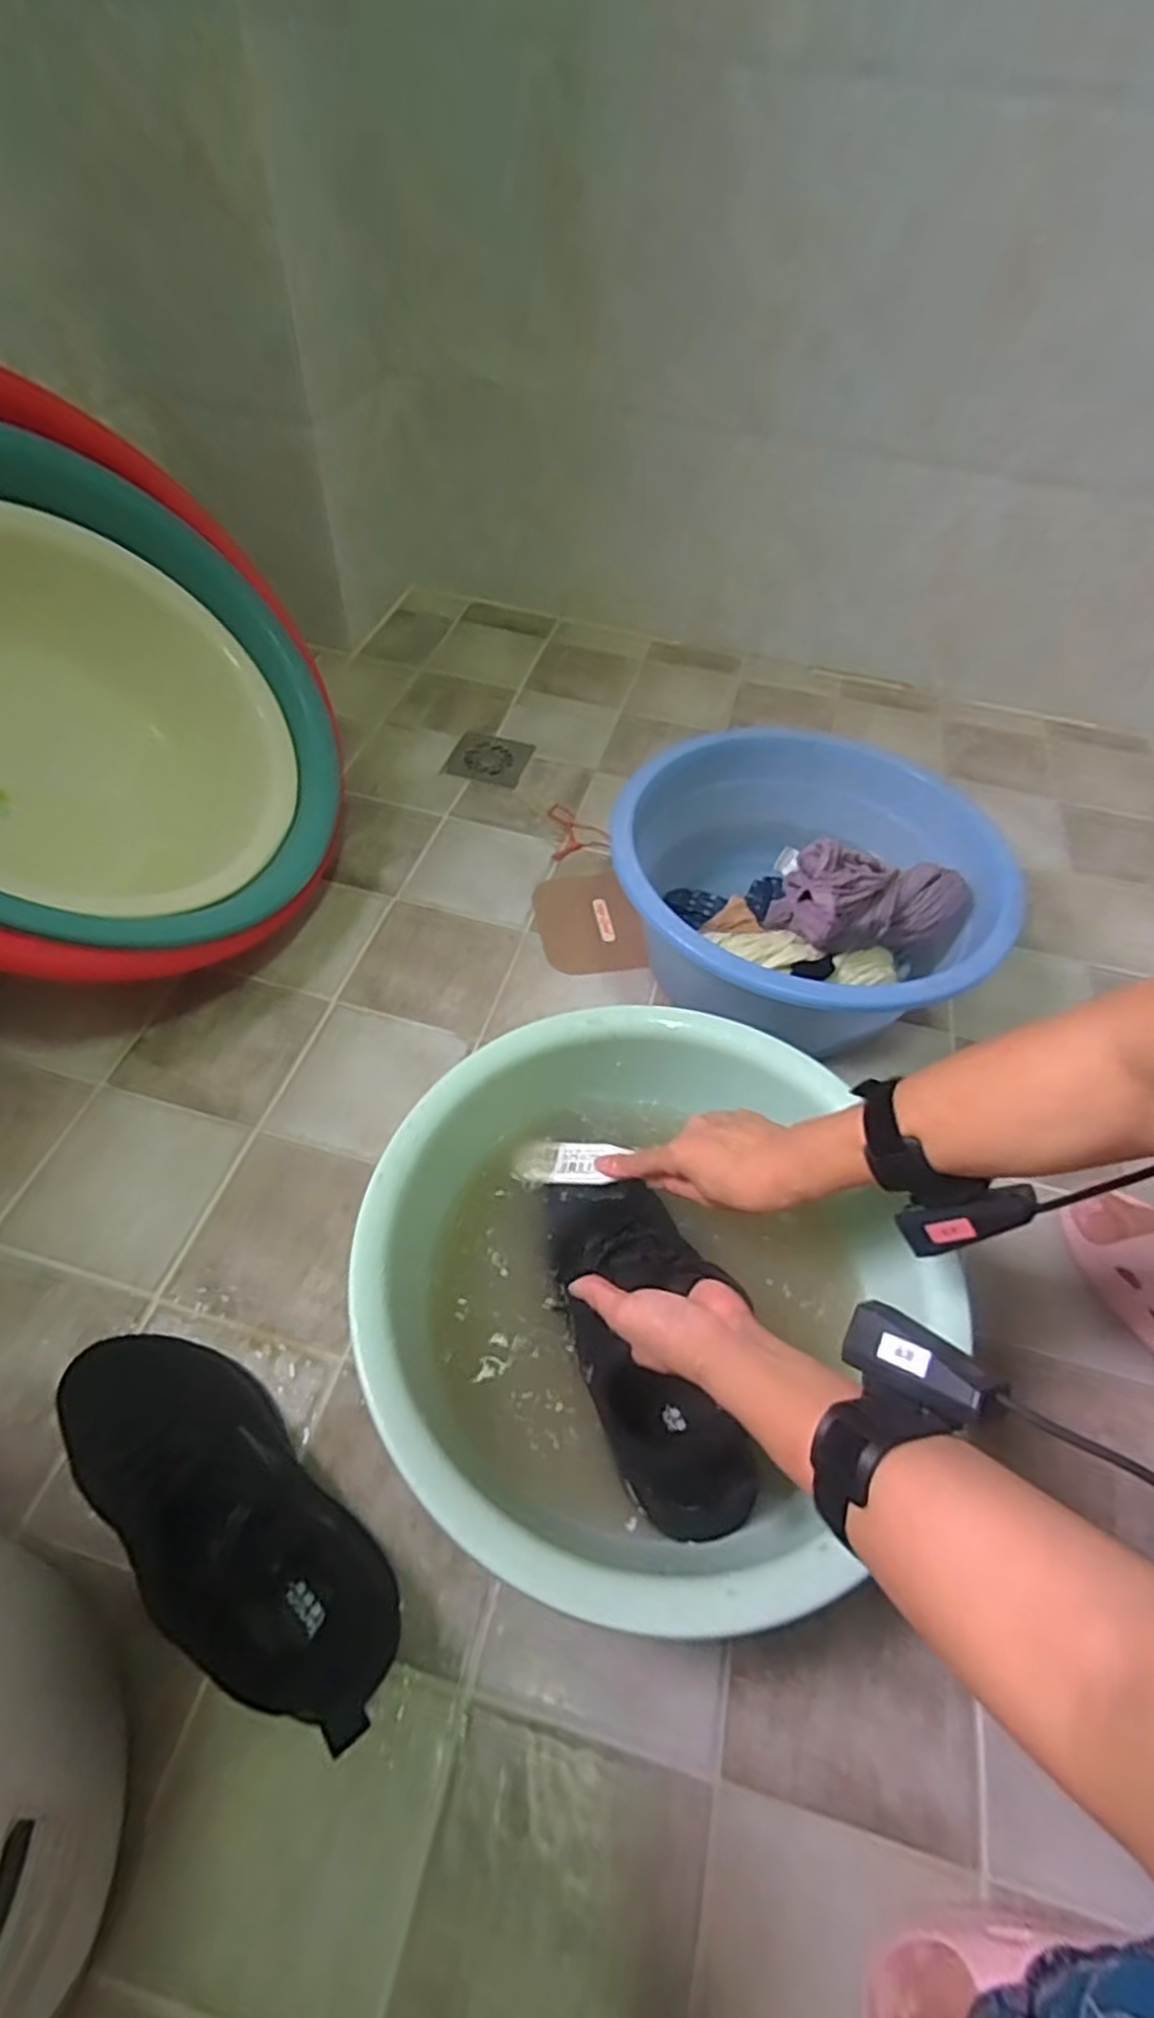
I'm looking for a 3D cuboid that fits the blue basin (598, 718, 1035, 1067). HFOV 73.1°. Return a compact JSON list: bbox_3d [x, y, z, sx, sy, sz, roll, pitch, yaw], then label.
[{"bbox_3d":[0.212,-0.116,0.757,0.339,0.157,0.349,4,52,-5],"label":"blue basin"}]

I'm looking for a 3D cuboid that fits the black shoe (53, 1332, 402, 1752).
[{"bbox_3d":[-0.221,0.312,0.493,0.289,0.093,0.104,34,57,20],"label":"black shoe"}]

